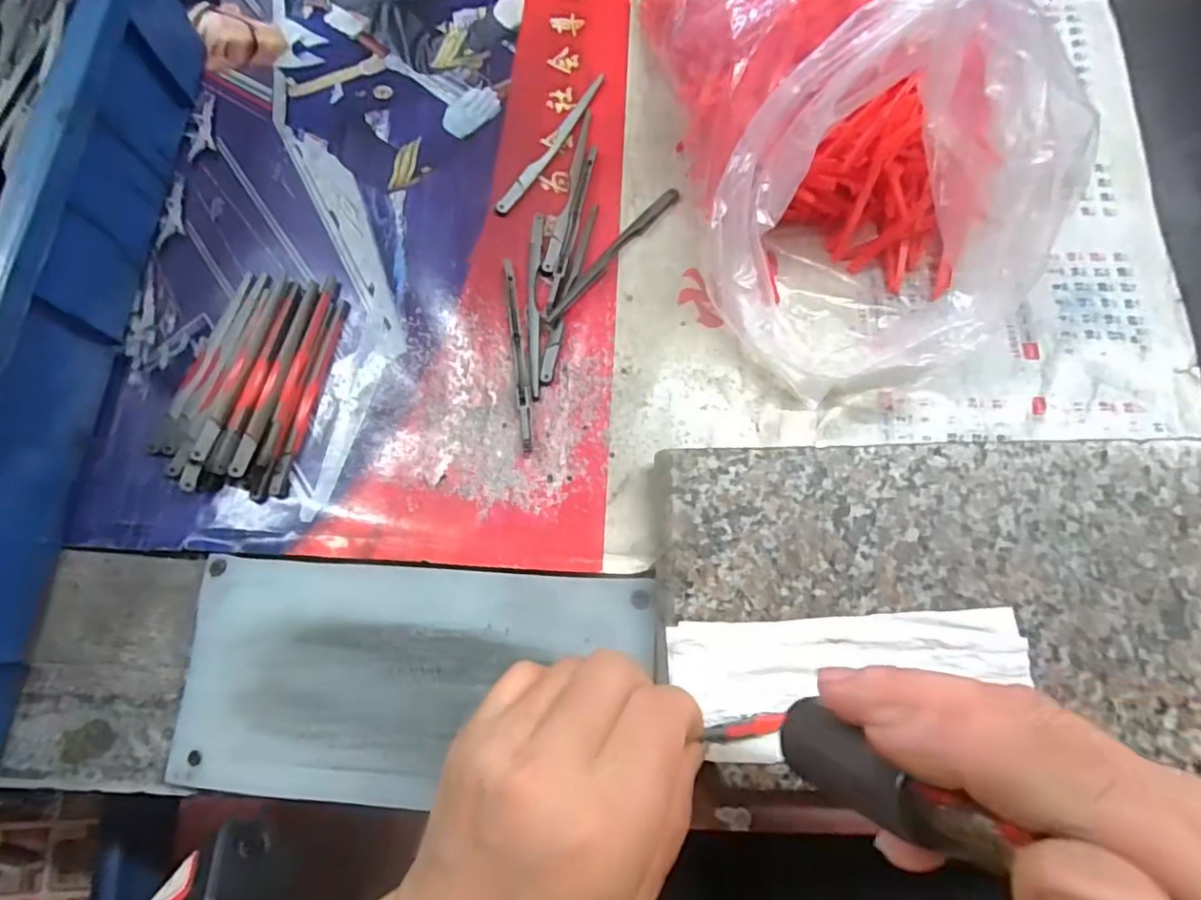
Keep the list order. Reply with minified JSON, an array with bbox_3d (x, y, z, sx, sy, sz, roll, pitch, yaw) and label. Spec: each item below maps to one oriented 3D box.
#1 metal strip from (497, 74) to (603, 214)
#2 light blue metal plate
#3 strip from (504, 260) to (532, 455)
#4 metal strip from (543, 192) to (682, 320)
[{"bbox_3d":[-0.027,-0.169,0.328,0.008,0.004,0.100,32,77,10],"label":"metal strip"},{"bbox_3d":[-0.077,0.097,0.250,0.195,0.009,0.093,3,74,3],"label":"light blue metal plate"},{"bbox_3d":[-0.040,-0.049,0.293,0.006,0.005,0.103,-8,74,-1],"label":"strip"},{"bbox_3d":[0.006,-0.102,0.308,0.009,0.005,0.101,41,79,12],"label":"metal strip"}]

